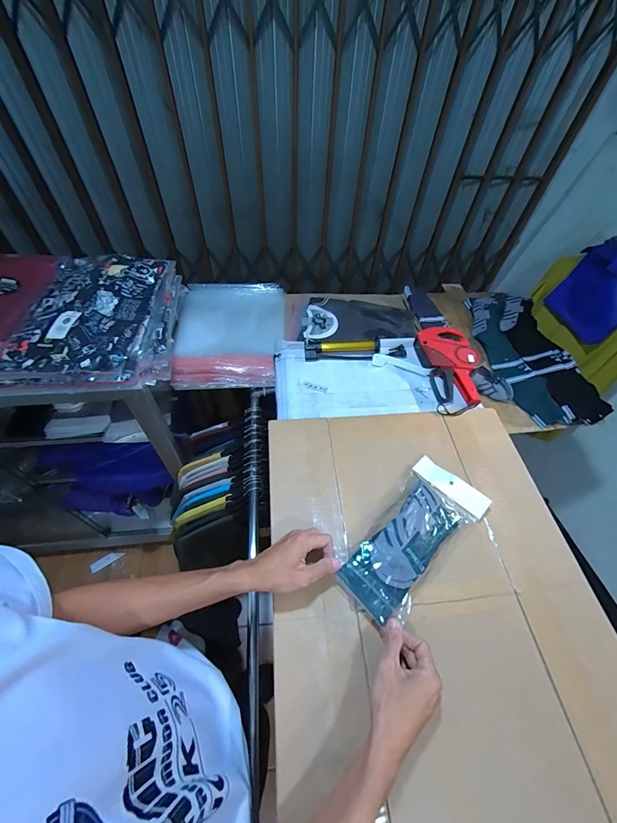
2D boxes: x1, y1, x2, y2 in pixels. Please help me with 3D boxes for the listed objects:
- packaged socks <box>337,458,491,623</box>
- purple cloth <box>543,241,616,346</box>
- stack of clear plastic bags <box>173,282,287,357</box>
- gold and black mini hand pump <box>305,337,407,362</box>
[{"bbox_3d":[0.174,0.203,0.548,0.278,0.049,0.127,-36,64,-28],"label":"packaged socks"},{"bbox_3d":[0.982,-0.422,1.094,0.076,0.332,0.234,-23,59,-19],"label":"purple cloth"},{"bbox_3d":[-0.224,-0.310,1.014,0.296,0.073,0.393,1,54,-3],"label":"stack of clear plastic bags"},{"bbox_3d":[0.118,-0.156,0.817,0.250,0.035,0.045,-3,54,-6],"label":"gold and black mini hand pump"}]

